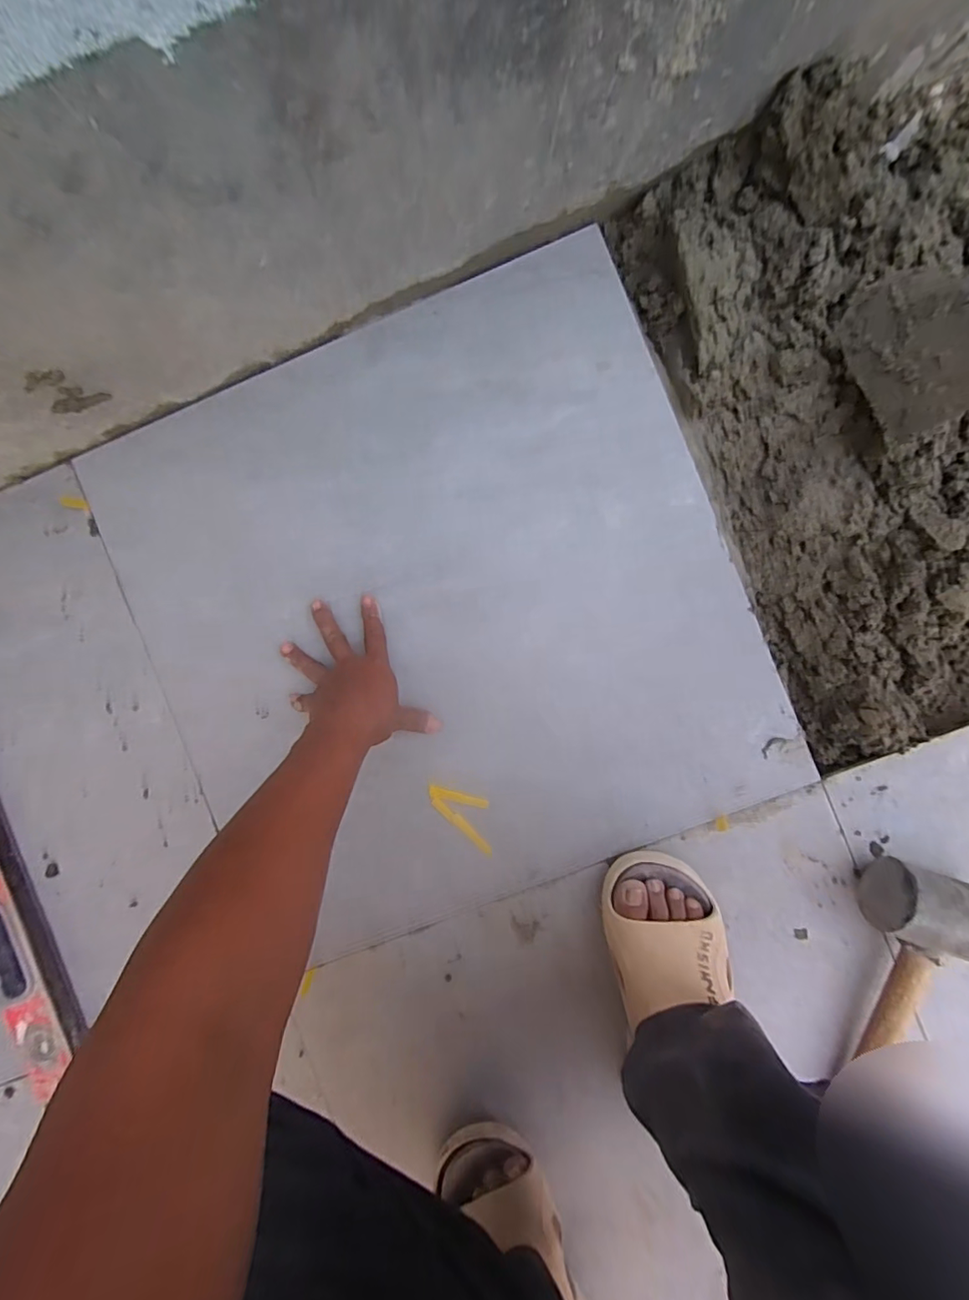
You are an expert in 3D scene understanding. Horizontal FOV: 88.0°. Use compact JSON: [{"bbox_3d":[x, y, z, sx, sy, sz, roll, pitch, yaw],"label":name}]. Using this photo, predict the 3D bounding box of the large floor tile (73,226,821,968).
[{"bbox_3d":[-0.048,-0.039,0.514,0.588,0.015,0.588,-22,90,4],"label":"large floor tile"}]

